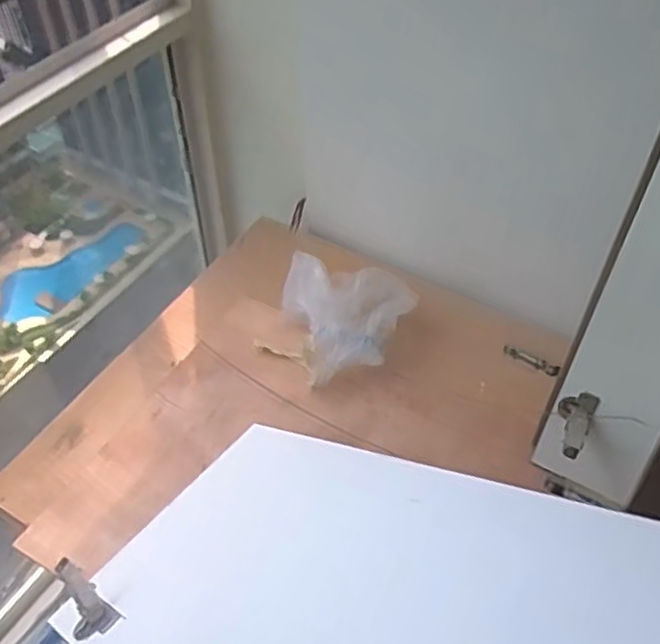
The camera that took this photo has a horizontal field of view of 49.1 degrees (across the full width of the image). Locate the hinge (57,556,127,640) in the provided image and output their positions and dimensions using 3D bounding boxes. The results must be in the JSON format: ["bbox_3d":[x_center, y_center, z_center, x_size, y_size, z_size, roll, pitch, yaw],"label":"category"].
[{"bbox_3d":[-0.243,0.268,0.706,0.044,0.080,0.029,-30,13,-23],"label":"hinge"}]

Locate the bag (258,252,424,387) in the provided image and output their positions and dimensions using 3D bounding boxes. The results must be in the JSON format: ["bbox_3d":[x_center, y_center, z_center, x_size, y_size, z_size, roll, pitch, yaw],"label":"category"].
[{"bbox_3d":[0.010,-0.009,0.980,0.203,0.104,0.193,7,49,7],"label":"bag"}]

